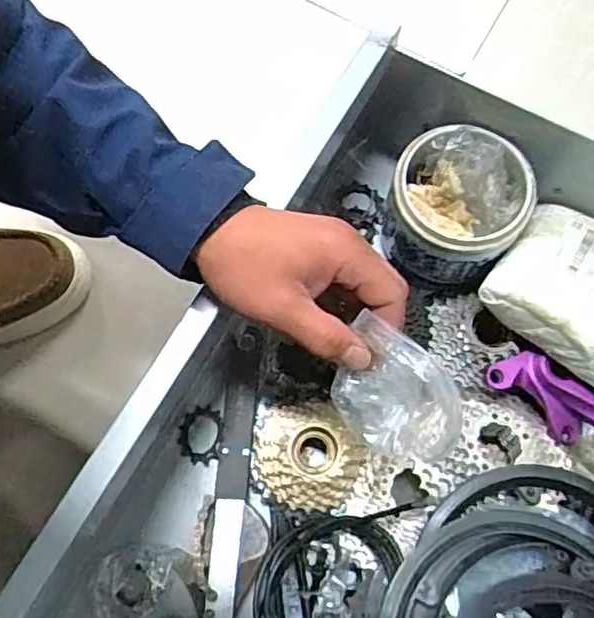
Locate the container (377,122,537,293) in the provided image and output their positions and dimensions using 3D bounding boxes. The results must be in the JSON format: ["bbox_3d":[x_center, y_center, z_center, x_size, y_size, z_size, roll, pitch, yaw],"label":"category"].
[{"bbox_3d":[0.131,-0.083,0.540,0.106,0.115,0.102,0,71,-1],"label":"container"}]

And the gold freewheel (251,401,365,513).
[{"bbox_3d":[0.009,0.118,0.513,0.088,0.031,0.087,2,71,-1],"label":"gold freewheel"}]

